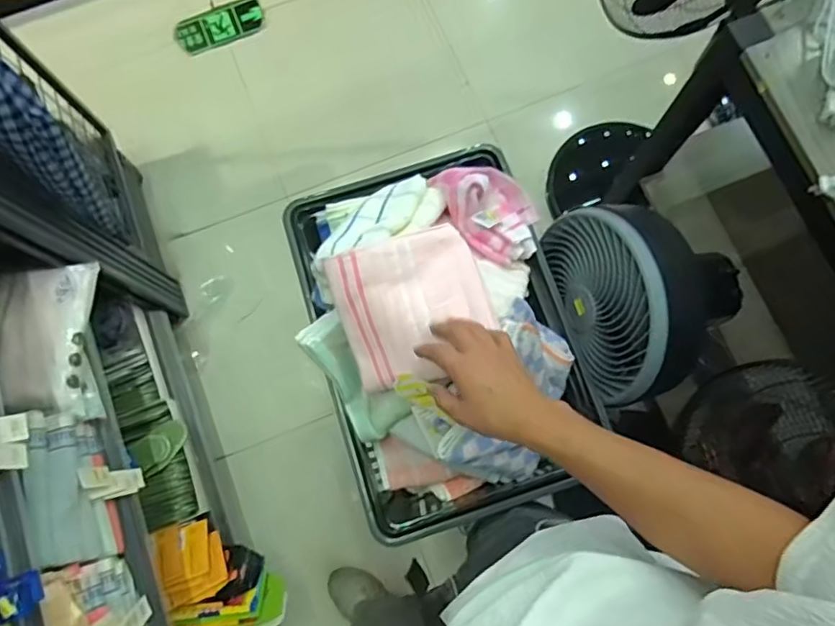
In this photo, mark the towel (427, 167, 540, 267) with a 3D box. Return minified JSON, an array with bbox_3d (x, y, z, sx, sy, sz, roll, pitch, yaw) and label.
[{"bbox_3d":[0.099,-0.138,0.745,0.106,0.066,0.141,-23,77,-4],"label":"towel"}]

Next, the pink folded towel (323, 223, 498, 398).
[{"bbox_3d":[-0.006,-0.005,0.679,0.170,0.087,0.166,-15,79,-14],"label":"pink folded towel"}]

